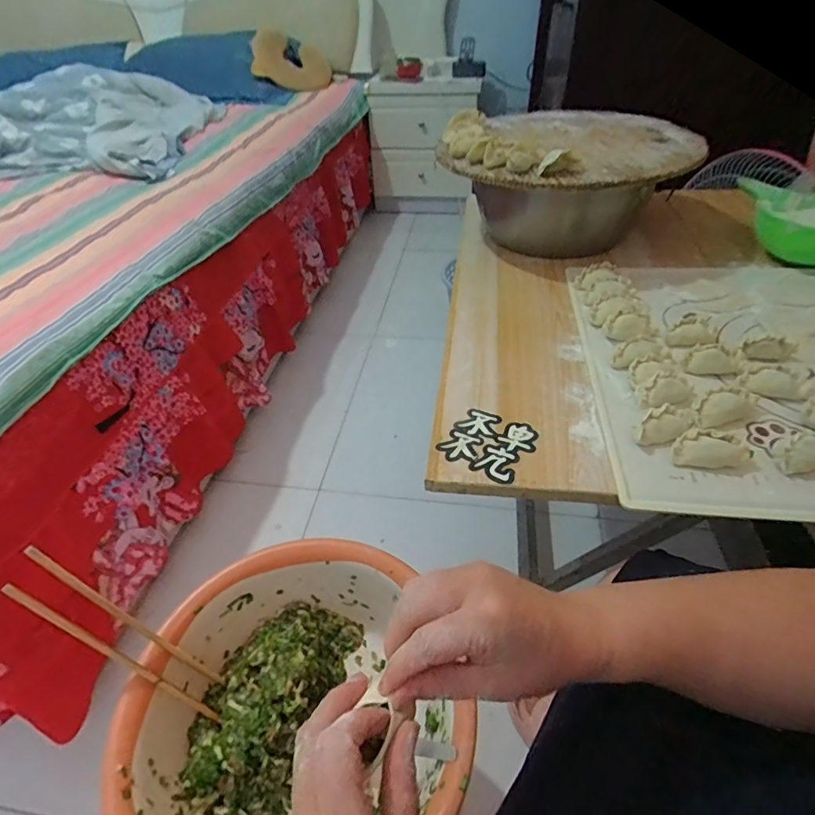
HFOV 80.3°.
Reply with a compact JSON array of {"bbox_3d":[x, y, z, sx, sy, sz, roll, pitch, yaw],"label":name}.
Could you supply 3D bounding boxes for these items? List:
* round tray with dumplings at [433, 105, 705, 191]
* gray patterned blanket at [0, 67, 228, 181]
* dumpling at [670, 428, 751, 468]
[{"bbox_3d":[0.228,-0.372,0.665,0.313,0.034,0.318,-1,43,1],"label":"round tray with dumplings"},{"bbox_3d":[-1.001,-0.841,1.379,0.826,0.128,0.818,-2,43,1],"label":"gray patterned blanket"},{"bbox_3d":[0.251,0.035,0.401,0.056,0.019,0.027,2,44,5],"label":"dumpling"}]

